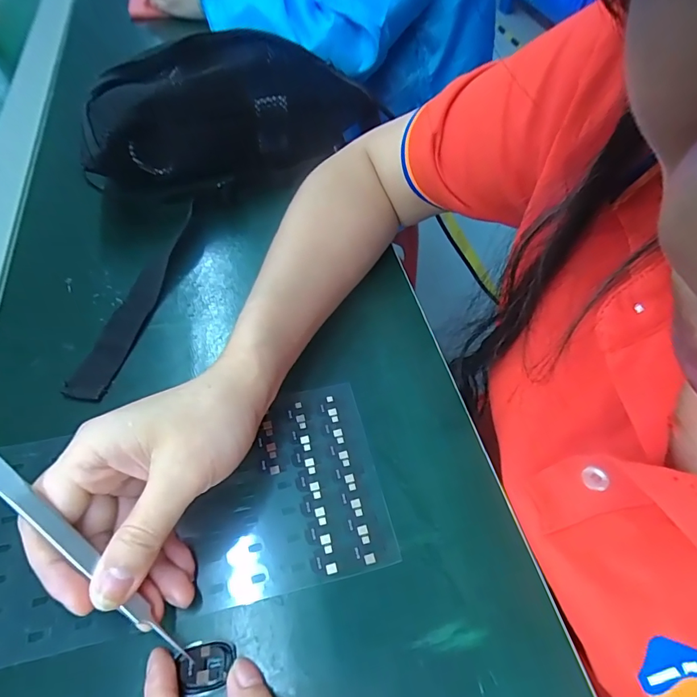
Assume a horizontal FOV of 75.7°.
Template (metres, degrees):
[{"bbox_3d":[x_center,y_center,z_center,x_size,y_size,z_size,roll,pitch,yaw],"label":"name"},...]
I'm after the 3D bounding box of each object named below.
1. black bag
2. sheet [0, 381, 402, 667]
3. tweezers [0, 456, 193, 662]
[{"bbox_3d":[-0.099,-0.214,0.415,0.284,0.087,0.112,-33,63,-24],"label":"black bag"},{"bbox_3d":[-0.095,0.085,0.245,0.226,0.006,0.110,-10,55,-12],"label":"sheet"},{"bbox_3d":[-0.122,0.076,0.188,0.156,0.005,0.009,50,60,-8],"label":"tweezers"}]

